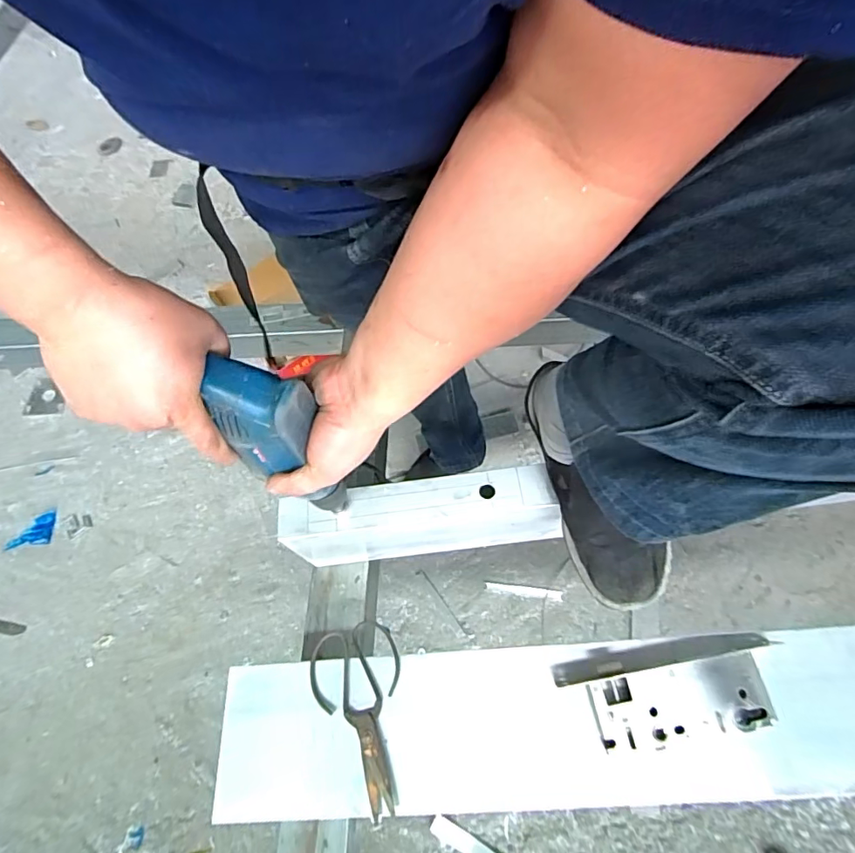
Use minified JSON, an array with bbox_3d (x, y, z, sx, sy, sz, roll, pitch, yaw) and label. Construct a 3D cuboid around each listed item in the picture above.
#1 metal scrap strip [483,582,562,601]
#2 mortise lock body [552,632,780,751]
[{"bbox_3d":[0.198,0.342,1.040,0.155,0.010,0.022,4,70,12],"label":"metal scrap strip"},{"bbox_3d":[0.259,0.281,0.529,0.218,0.035,0.089,-11,62,1],"label":"mortise lock body"}]

